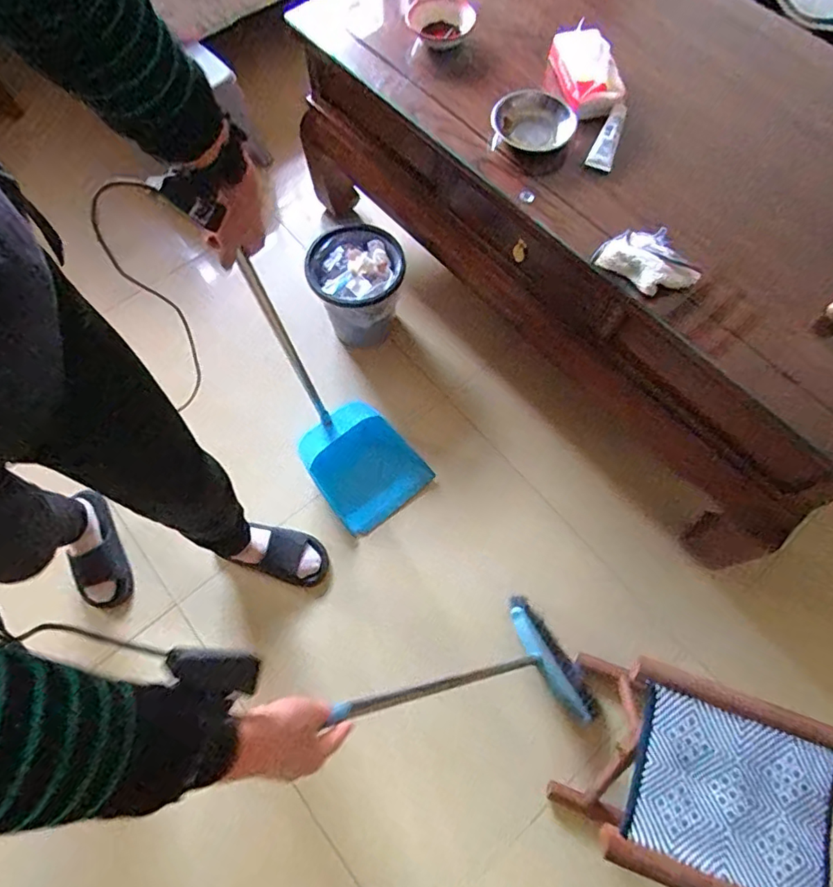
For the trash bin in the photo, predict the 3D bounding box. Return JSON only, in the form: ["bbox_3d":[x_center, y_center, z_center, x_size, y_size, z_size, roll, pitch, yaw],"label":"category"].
[{"bbox_3d":[-0.148,-0.398,1.375,0.228,0.261,0.214,0,69,1],"label":"trash bin"}]

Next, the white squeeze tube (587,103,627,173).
[{"bbox_3d":[0.353,-0.562,0.971,0.045,0.024,0.134,21,84,9],"label":"white squeeze tube"}]

